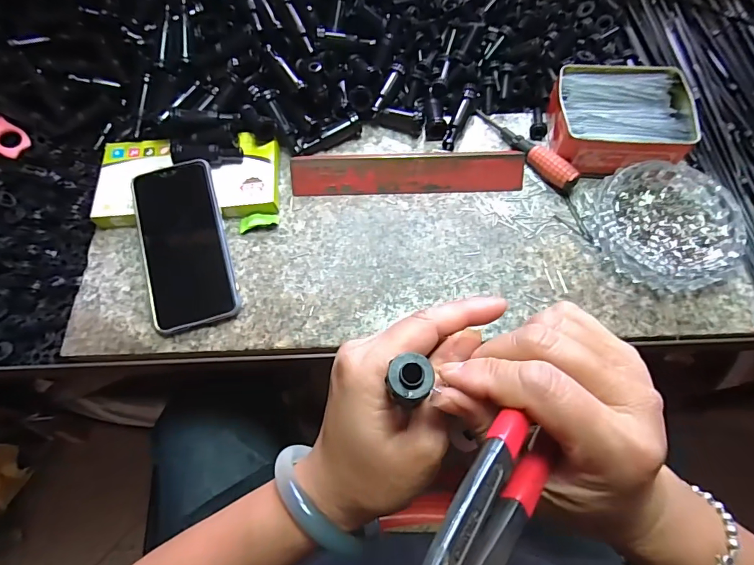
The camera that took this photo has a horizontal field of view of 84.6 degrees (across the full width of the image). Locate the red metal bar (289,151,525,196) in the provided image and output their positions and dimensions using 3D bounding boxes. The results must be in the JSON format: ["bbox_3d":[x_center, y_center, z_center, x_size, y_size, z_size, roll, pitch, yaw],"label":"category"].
[{"bbox_3d":[0.030,-0.110,0.412,0.229,0.025,0.033,-2,67,0],"label":"red metal bar"}]

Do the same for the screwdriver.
[{"bbox_3d":[0.149,-0.139,0.424,0.016,0.019,0.132,-31,57,-9],"label":"screwdriver"}]

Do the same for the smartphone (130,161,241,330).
[{"bbox_3d":[-0.176,-0.037,0.378,0.075,0.010,0.157,-17,76,-1],"label":"smartphone"}]

